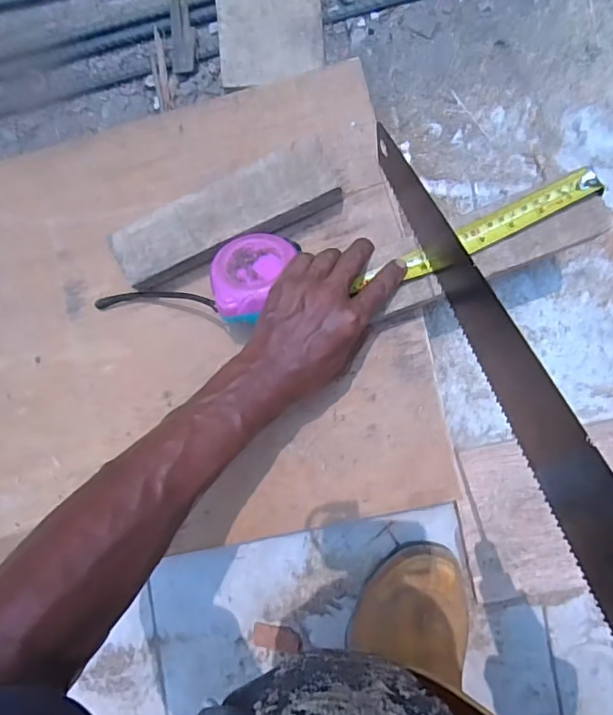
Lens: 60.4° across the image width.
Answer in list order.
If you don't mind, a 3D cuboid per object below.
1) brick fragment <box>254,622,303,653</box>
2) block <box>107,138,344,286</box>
[{"bbox_3d":[-0.030,0.290,0.544,0.049,0.008,0.023,5,90,7],"label":"brick fragment"},{"bbox_3d":[-0.070,-0.124,0.466,0.203,0.043,0.061,-24,87,6],"label":"block"}]

